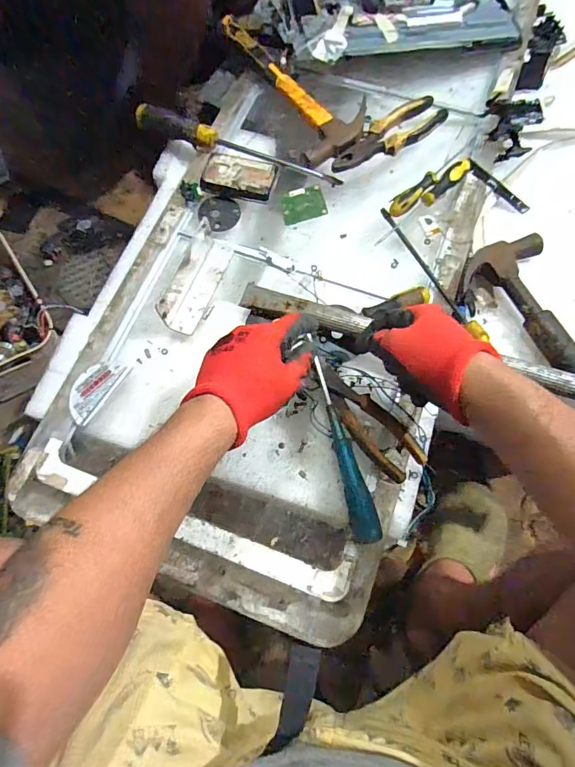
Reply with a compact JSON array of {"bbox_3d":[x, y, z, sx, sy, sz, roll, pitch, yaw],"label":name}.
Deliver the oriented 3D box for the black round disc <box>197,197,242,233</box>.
[{"bbox_3d":[-0.093,-0.228,0.565,0.055,0.008,0.054,-1,72,2],"label":"black round disc"}]

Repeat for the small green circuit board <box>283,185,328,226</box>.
[{"bbox_3d":[0.021,-0.241,0.564,0.058,0.009,0.045,-16,72,-3],"label":"small green circuit board"}]

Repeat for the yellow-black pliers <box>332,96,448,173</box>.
[{"bbox_3d":[0.140,-0.345,0.591,0.182,0.023,0.054,-35,74,-9],"label":"yellow-black pliers"}]

